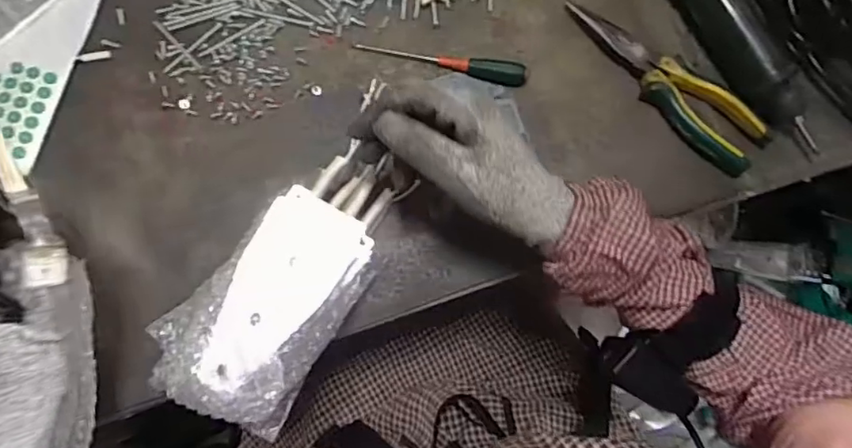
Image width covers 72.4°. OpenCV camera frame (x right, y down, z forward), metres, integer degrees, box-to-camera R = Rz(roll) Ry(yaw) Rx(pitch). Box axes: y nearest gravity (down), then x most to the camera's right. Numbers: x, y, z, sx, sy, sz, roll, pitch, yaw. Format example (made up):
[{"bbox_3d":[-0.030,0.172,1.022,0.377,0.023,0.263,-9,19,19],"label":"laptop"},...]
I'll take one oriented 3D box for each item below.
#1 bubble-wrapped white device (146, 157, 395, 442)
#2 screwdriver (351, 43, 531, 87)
[{"bbox_3d":[-0.101,0.041,0.410,0.100,0.066,0.193,33,73,2],"label":"bubble-wrapped white device"},{"bbox_3d":[0.014,-0.141,0.489,0.145,0.019,0.018,15,83,-1],"label":"screwdriver"}]

